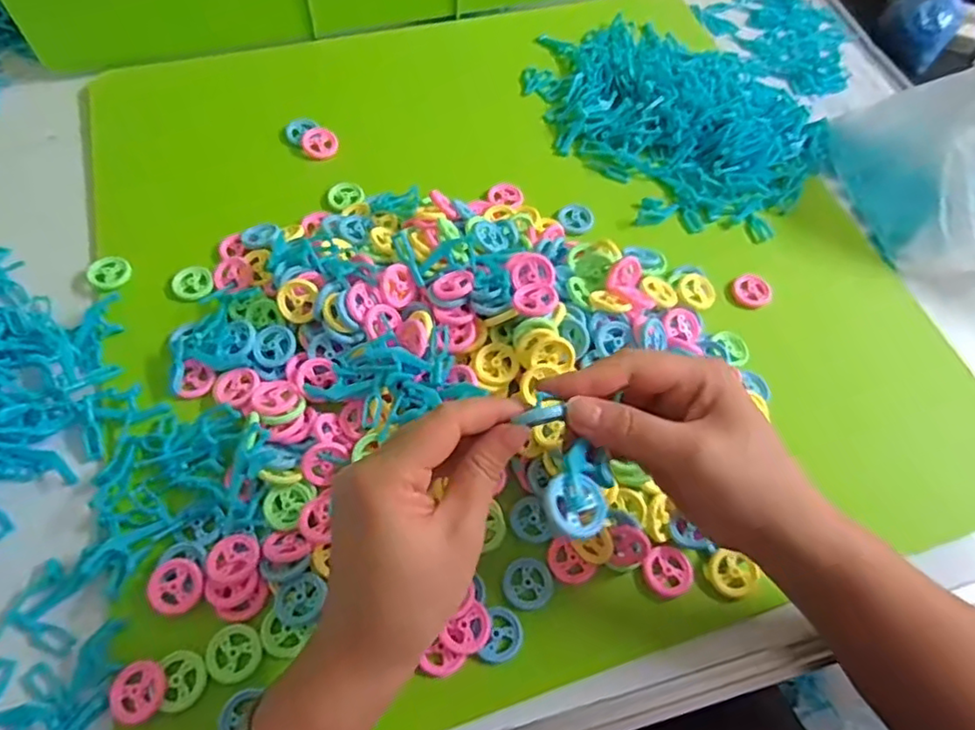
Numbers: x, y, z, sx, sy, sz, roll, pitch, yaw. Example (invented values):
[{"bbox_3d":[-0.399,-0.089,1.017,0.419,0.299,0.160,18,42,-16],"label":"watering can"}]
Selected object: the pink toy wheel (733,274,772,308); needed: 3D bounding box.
[{"bbox_3d":[0.209,-0.058,0.492,0.025,0.011,0.030,-39,71,-20],"label":"pink toy wheel"}]

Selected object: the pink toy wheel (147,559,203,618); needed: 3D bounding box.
[{"bbox_3d":[-0.179,0.127,0.356,0.029,0.004,0.031,1,62,-2],"label":"pink toy wheel"}]

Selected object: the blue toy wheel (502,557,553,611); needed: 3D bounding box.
[{"bbox_3d":[0.024,0.130,0.370,0.029,0.004,0.029,1,62,-2],"label":"blue toy wheel"}]

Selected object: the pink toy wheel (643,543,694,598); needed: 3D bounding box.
[{"bbox_3d":[0.111,0.127,0.383,0.030,0.004,0.030,1,62,-2],"label":"pink toy wheel"}]

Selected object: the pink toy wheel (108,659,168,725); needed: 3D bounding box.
[{"bbox_3d":[-0.187,0.175,0.334,0.029,0.004,0.028,1,62,-2],"label":"pink toy wheel"}]

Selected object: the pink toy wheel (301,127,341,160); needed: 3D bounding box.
[{"bbox_3d":[-0.145,-0.193,0.541,0.028,0.012,0.027,14,63,5],"label":"pink toy wheel"}]

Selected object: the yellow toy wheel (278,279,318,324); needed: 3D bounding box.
[{"bbox_3d":[-0.131,-0.045,0.428,0.025,0.004,0.030,11,95,-7],"label":"yellow toy wheel"}]

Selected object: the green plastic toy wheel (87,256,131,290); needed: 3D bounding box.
[{"bbox_3d":[-0.281,-0.068,0.463,0.028,0.011,0.026,1,62,-2],"label":"green plastic toy wheel"}]

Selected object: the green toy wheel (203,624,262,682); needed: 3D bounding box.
[{"bbox_3d":[-0.142,0.162,0.349,0.029,0.006,0.029,1,62,-2],"label":"green toy wheel"}]

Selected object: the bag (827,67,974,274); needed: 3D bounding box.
[{"bbox_3d":[0.392,-0.168,0.490,0.141,0.125,0.174,-6,61,-6],"label":"bag"}]

